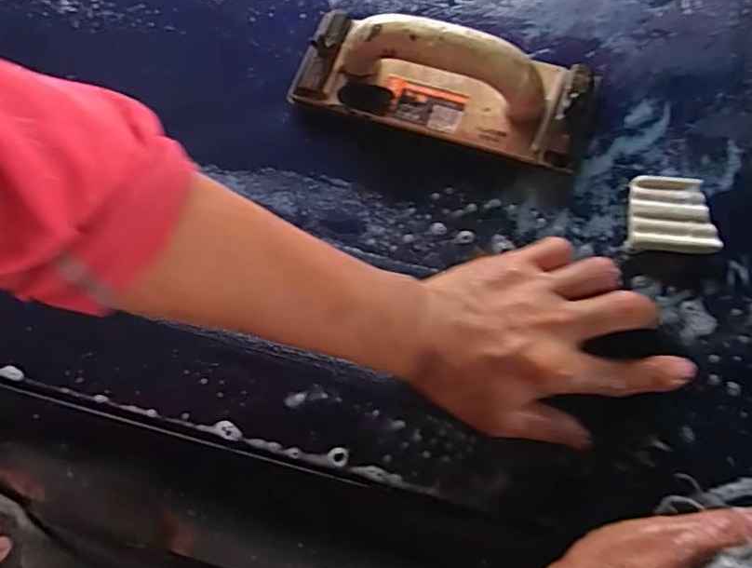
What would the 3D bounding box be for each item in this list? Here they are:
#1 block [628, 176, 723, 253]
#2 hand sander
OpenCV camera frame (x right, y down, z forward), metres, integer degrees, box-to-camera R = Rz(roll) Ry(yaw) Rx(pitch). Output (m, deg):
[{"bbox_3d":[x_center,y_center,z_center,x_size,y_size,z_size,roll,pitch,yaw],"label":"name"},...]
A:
[{"bbox_3d":[0.202,-0.047,0.402,0.055,0.014,0.051,8,71,1],"label":"block"},{"bbox_3d":[0.050,-0.155,0.433,0.226,0.087,0.083,20,72,5],"label":"hand sander"}]

